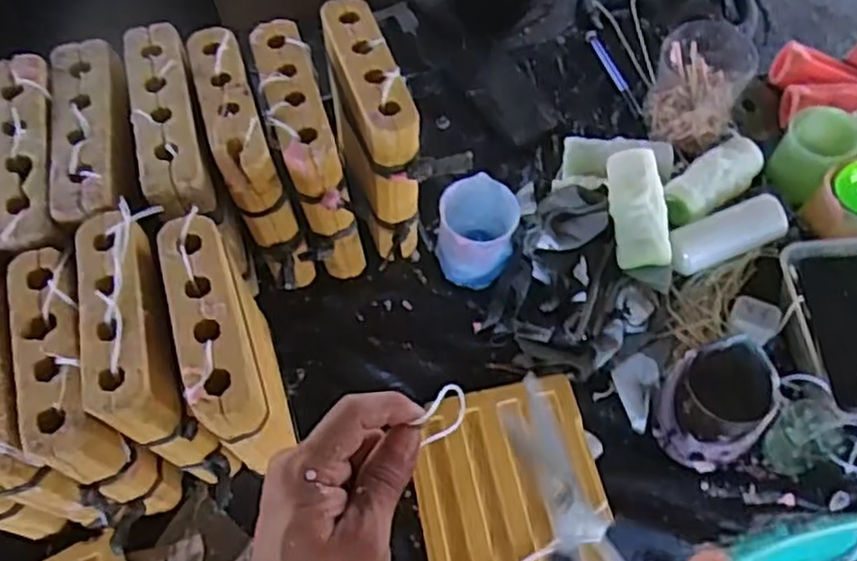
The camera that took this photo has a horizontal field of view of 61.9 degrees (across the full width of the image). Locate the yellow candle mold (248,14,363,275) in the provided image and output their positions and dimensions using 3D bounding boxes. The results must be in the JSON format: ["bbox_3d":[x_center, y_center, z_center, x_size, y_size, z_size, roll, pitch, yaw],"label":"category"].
[{"bbox_3d":[-0.113,-0.112,0.692,0.058,0.202,0.175,-18,63,-9],"label":"yellow candle mold"}]

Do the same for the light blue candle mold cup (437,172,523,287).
[{"bbox_3d":[0.049,-0.045,0.717,0.073,0.097,0.086,5,62,3],"label":"light blue candle mold cup"}]

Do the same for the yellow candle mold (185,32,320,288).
[{"bbox_3d":[-0.164,-0.103,0.675,0.051,0.194,0.175,-18,63,-9],"label":"yellow candle mold"}]

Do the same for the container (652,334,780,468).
[{"bbox_3d":[0.243,0.101,0.612,0.078,0.088,0.091,32,66,16],"label":"container"}]

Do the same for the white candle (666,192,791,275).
[{"bbox_3d":[0.293,-0.044,0.715,0.119,0.046,0.048,-20,64,-10],"label":"white candle"}]

